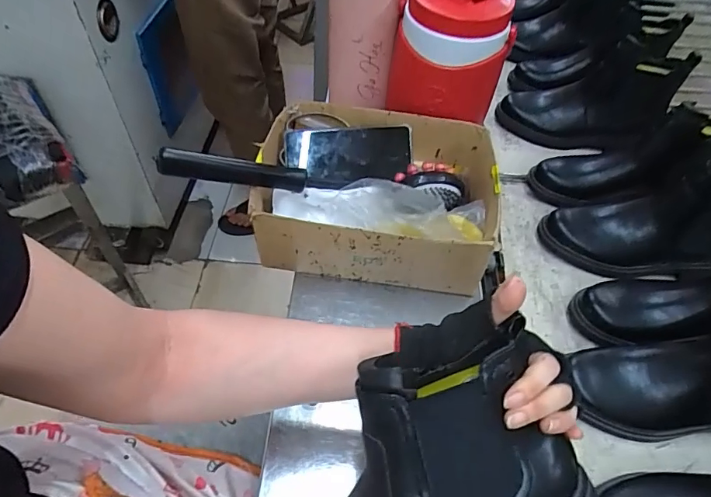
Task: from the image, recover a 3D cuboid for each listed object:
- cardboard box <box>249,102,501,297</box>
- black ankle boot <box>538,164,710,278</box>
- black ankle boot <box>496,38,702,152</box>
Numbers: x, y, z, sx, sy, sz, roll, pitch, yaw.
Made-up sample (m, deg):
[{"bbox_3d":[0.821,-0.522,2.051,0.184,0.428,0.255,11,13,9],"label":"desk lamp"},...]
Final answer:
[{"bbox_3d":[0.026,-0.072,0.572,0.276,0.112,0.208,8,52,5],"label":"cardboard box"},{"bbox_3d":[0.387,-0.031,0.584,0.256,0.148,0.095,7,51,4],"label":"black ankle boot"},{"bbox_3d":[0.366,-0.233,0.743,0.243,0.148,0.090,13,51,9],"label":"black ankle boot"}]

